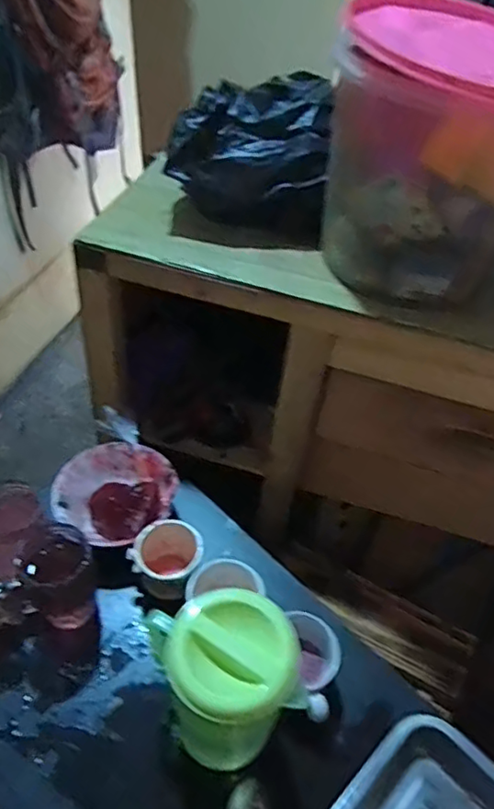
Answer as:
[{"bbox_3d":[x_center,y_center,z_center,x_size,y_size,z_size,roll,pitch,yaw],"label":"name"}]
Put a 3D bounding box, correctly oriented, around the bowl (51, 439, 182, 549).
[{"bbox_3d":[-0.169,0.118,0.791,0.144,0.057,0.144,2,47,-2],"label":"bowl"}]

